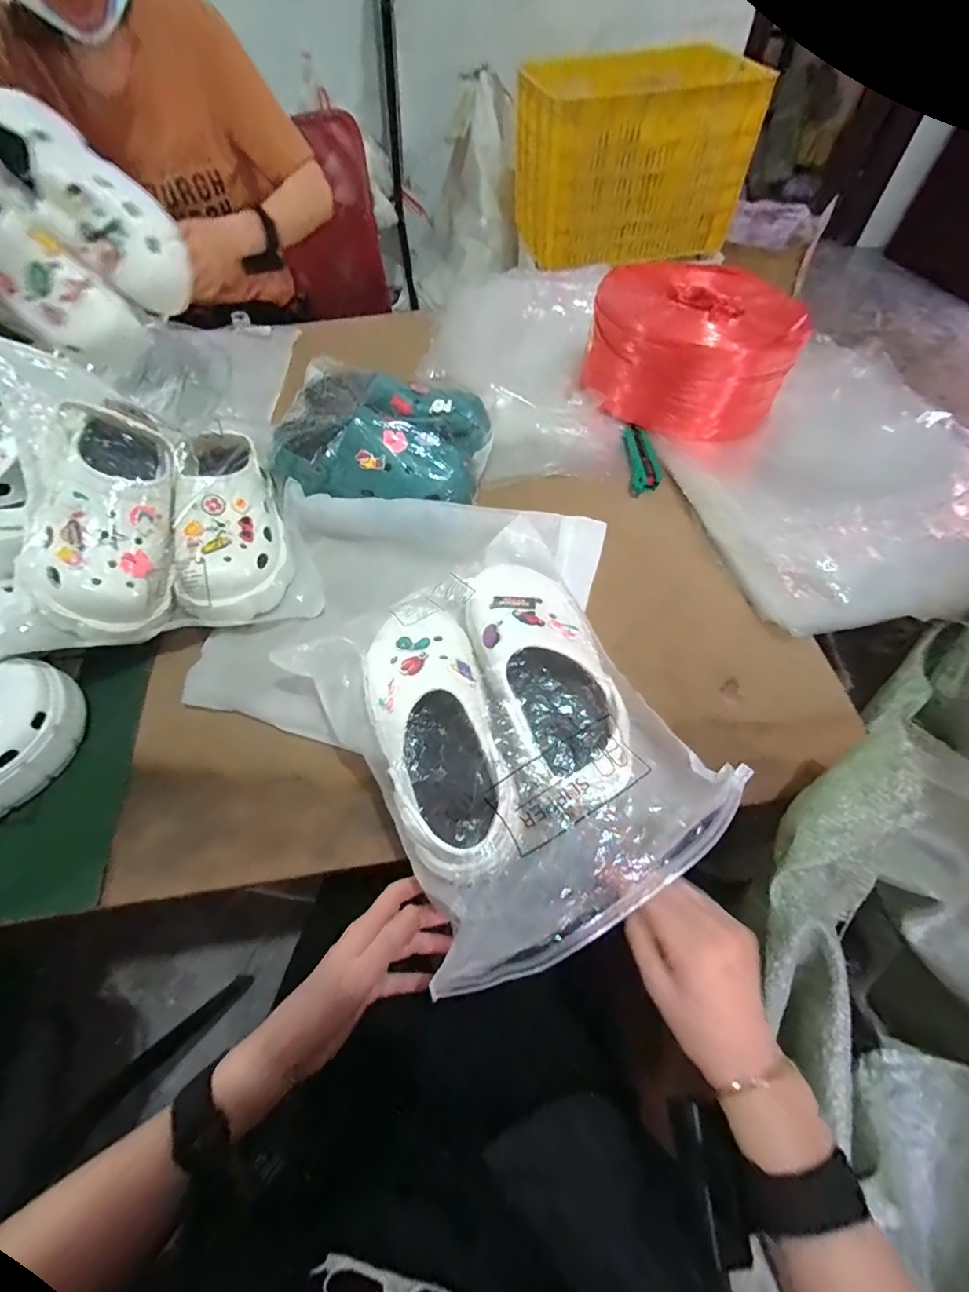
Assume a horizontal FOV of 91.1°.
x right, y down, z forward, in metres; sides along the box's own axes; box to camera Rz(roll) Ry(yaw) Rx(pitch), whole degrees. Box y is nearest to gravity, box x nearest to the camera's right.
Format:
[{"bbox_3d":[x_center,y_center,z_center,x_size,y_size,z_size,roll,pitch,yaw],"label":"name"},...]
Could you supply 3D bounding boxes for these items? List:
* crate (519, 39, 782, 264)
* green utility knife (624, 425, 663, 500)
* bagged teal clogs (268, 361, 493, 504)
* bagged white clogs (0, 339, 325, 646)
[{"bbox_3d":[0.415,-1.380,1.367,0.610,0.357,0.311,-4,59,-1],"label":"crate"},{"bbox_3d":[0.216,-0.257,0.654,0.042,0.018,0.122,1,59,2],"label":"green utility knife"},{"bbox_3d":[-0.124,-0.267,0.591,0.243,0.093,0.176,8,60,6],"label":"bagged teal clogs"},{"bbox_3d":[-0.356,-0.167,0.534,0.257,0.191,0.292,-16,60,-8],"label":"bagged white clogs"}]

